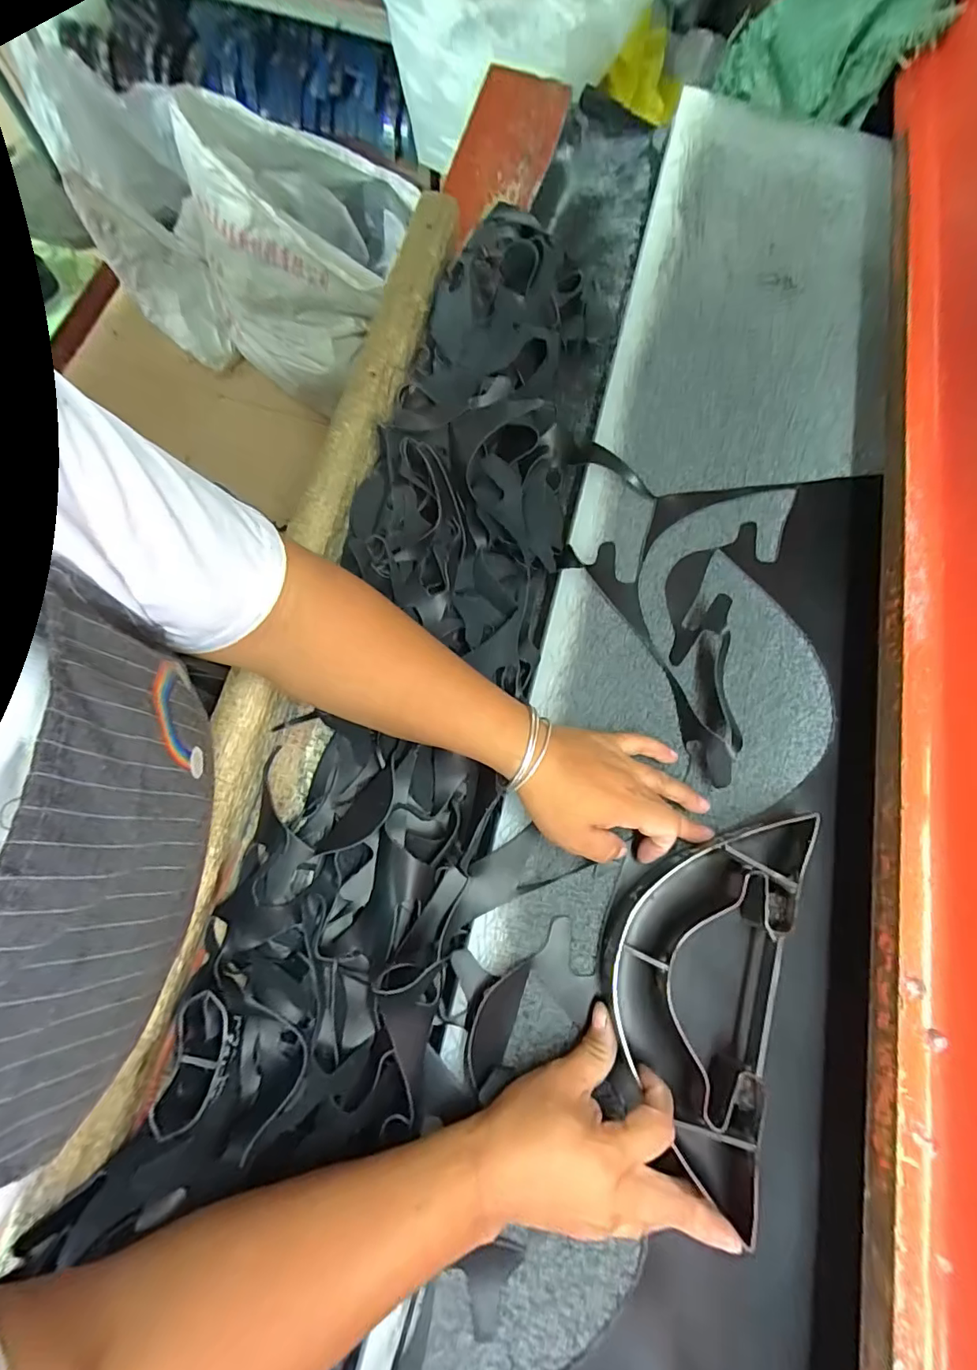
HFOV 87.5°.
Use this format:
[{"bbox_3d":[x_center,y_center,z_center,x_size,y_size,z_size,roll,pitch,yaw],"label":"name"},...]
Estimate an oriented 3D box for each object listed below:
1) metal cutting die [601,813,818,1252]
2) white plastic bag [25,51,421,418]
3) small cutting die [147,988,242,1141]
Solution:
[{"bbox_3d":[0.147,0.201,0.362,0.121,0.036,0.248,20,75,6],"label":"metal cutting die"},{"bbox_3d":[-0.602,-1.104,1.323,0.801,0.622,0.306,20,74,0],"label":"white plastic bag"},{"bbox_3d":[-0.187,0.243,0.328,0.035,0.020,0.078,8,75,-3],"label":"small cutting die"}]

